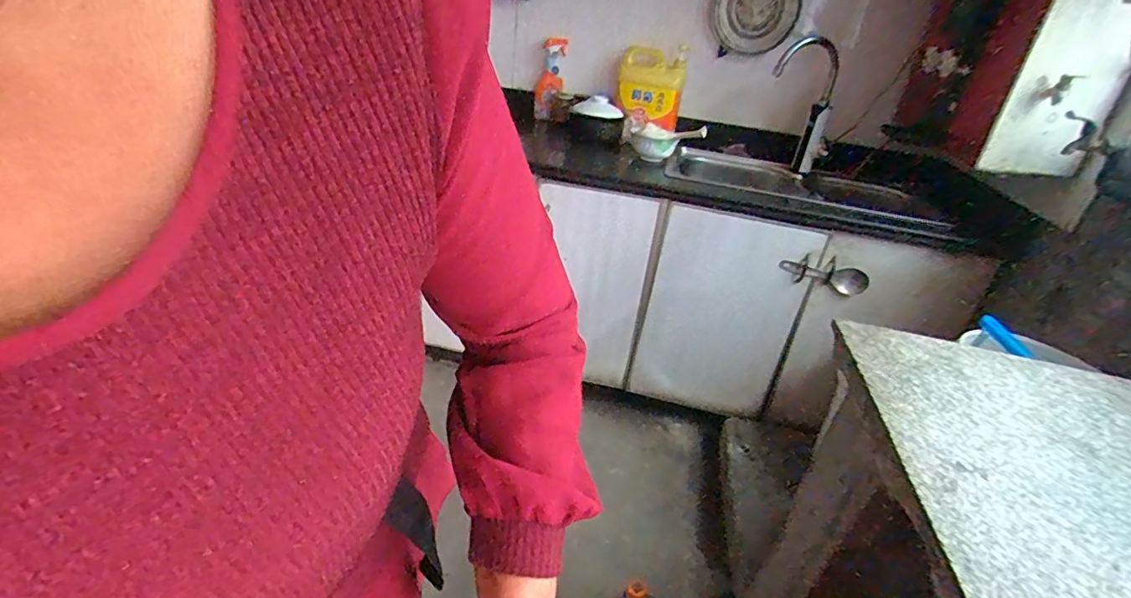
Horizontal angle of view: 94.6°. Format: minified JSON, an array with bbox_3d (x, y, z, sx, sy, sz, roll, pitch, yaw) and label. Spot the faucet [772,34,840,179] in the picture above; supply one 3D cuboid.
[{"bbox_3d":[0.664,-0.529,1.468,0.193,0.364,0.102,17,31,16],"label":"faucet"}]

